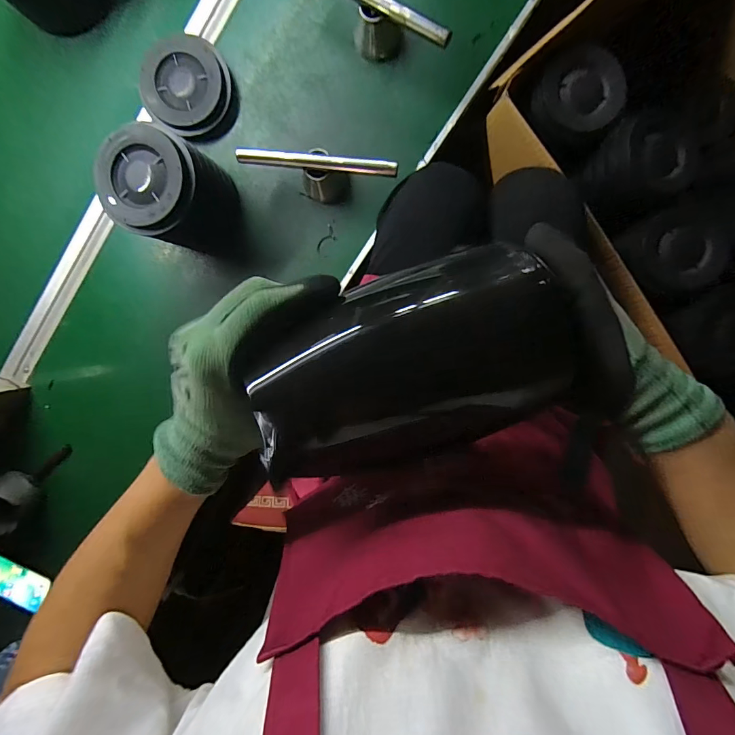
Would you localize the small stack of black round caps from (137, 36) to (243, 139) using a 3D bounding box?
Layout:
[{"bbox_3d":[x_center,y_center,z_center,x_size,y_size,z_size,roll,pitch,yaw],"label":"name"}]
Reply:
[{"bbox_3d":[-0.239,-0.375,0.532,0.126,0.034,0.124,43,97,-1],"label":"small stack of black round caps"}]

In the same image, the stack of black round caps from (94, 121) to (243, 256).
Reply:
[{"bbox_3d":[-0.247,-0.221,0.506,0.112,0.133,0.114,7,97,3],"label":"stack of black round caps"}]

